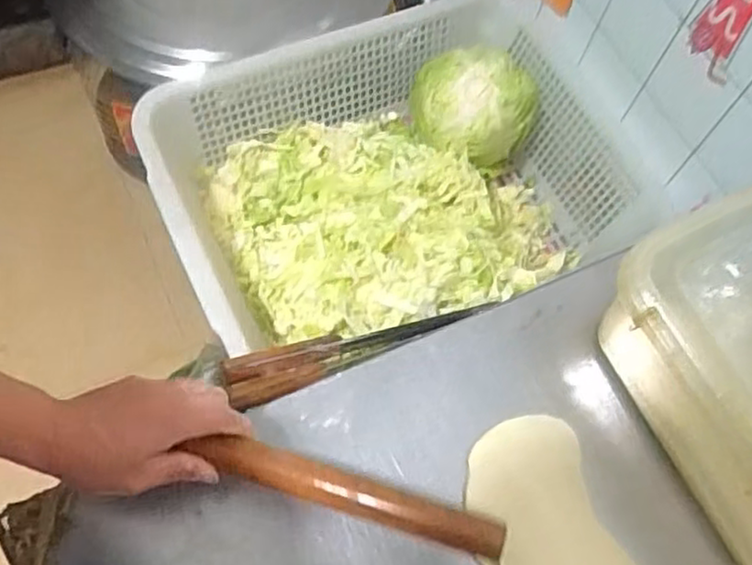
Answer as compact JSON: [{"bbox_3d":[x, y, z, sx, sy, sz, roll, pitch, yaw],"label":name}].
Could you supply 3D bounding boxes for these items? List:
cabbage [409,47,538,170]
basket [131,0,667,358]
[{"bbox_3d":[0.124,-0.224,0.924,0.162,0.135,0.139,16,64,2],"label":"cabbage"},{"bbox_3d":[0.011,-0.136,0.894,0.533,0.149,0.366,-23,69,-15],"label":"basket"}]

